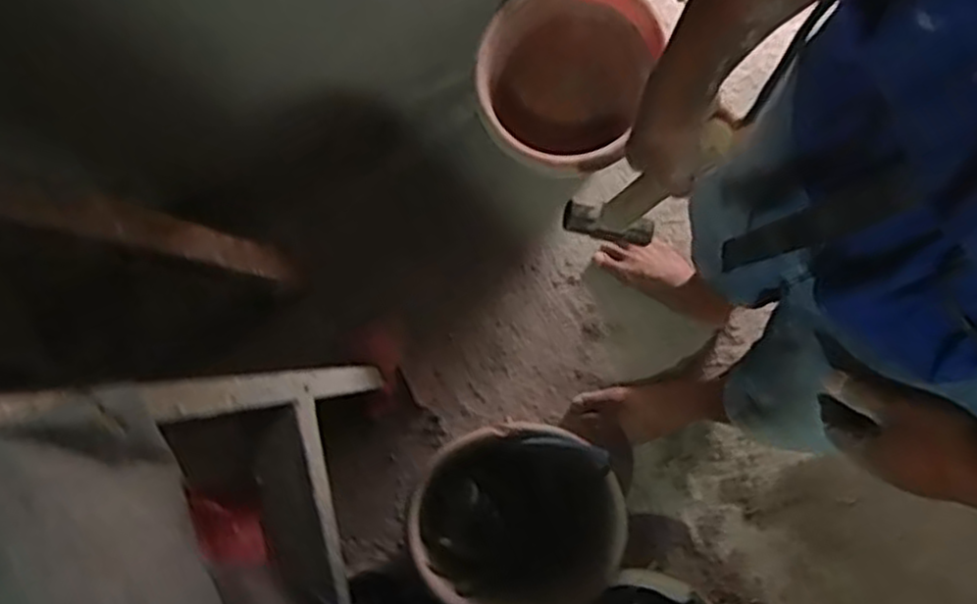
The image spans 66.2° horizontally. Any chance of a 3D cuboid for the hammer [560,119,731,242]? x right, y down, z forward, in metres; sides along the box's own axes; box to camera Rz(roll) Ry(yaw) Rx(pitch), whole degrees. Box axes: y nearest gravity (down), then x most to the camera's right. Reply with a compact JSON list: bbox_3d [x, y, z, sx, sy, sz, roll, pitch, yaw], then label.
[{"bbox_3d":[0.160,-0.107,0.736,0.100,0.291,0.029,18,77,-8],"label":"hammer"}]

